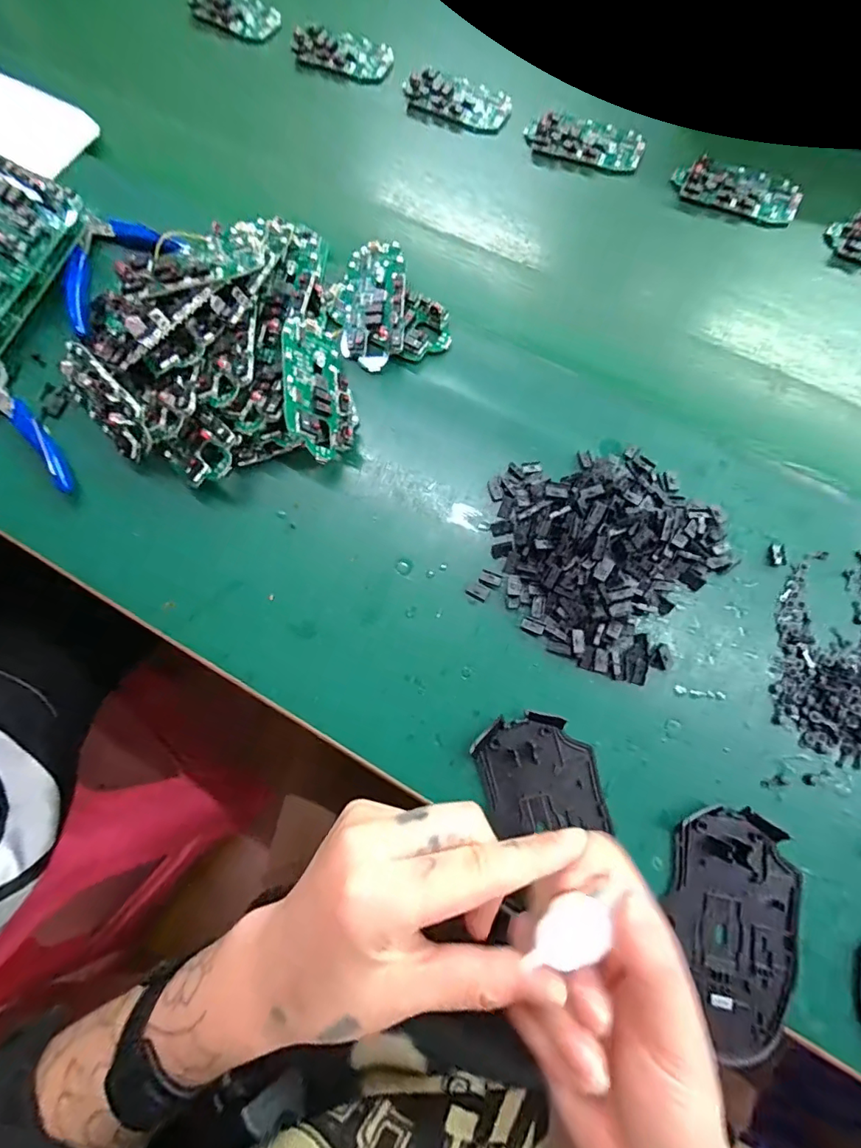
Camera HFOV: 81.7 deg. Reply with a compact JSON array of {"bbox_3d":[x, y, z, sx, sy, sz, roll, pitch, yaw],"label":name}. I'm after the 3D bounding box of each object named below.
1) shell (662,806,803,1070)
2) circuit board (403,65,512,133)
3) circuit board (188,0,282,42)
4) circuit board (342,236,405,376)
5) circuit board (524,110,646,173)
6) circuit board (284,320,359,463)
[{"bbox_3d":[0.161,0.185,0.259,0.064,0.012,0.113,10,75,5],"label":"shell"},{"bbox_3d":[0.025,-0.418,0.439,0.093,0.013,0.040,24,76,8],"label":"circuit board"},{"bbox_3d":[-0.185,-0.540,0.476,0.086,0.015,0.053,27,77,9],"label":"circuit board"},{"bbox_3d":[-0.041,-0.196,0.365,0.044,0.024,0.096,1,74,2],"label":"circuit board"},{"bbox_3d":[0.129,-0.365,0.420,0.097,0.014,0.041,17,75,7],"label":"circuit board"},{"bbox_3d":[-0.077,-0.124,0.337,0.052,0.020,0.099,1,75,-41],"label":"circuit board"}]

